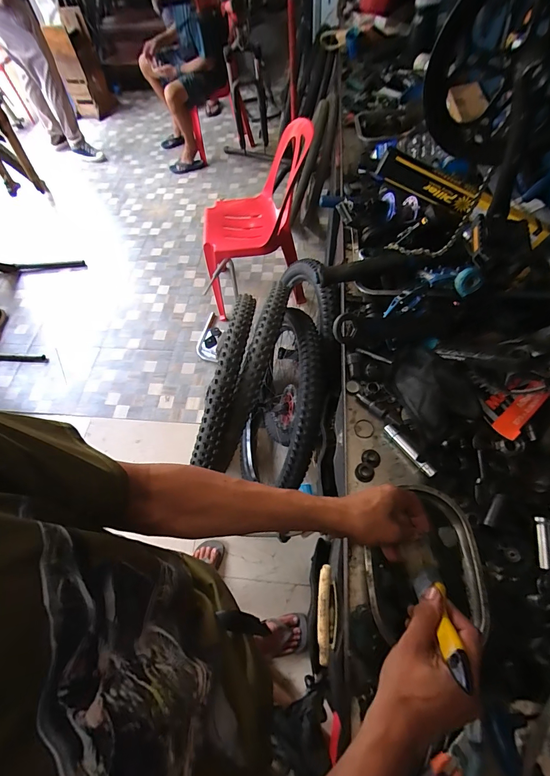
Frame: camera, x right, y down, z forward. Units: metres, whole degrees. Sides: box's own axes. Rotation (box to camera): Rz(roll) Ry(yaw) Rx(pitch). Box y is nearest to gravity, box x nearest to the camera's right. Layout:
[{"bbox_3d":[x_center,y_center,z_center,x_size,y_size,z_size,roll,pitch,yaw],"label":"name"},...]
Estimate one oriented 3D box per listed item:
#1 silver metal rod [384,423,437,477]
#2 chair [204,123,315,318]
[{"bbox_3d":[0.228,0.102,0.584,0.018,0.015,0.107,-29,63,-13],"label":"silver metal rod"},{"bbox_3d":[-0.091,-0.712,1.588,0.509,0.721,0.522,-17,61,-6],"label":"chair"}]

